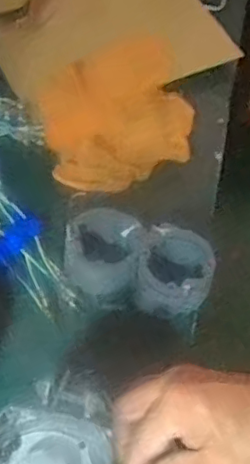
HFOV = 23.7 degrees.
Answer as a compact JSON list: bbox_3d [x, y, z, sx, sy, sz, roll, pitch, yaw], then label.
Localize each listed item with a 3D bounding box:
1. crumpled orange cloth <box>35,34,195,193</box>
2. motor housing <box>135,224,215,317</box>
[{"bbox_3d":[-0.012,-0.196,0.978,0.244,0.061,0.256,-12,57,-11],"label":"crumpled orange cloth"},{"bbox_3d":[0.067,0.058,0.812,0.104,0.072,0.105,23,57,12],"label":"motor housing"}]

